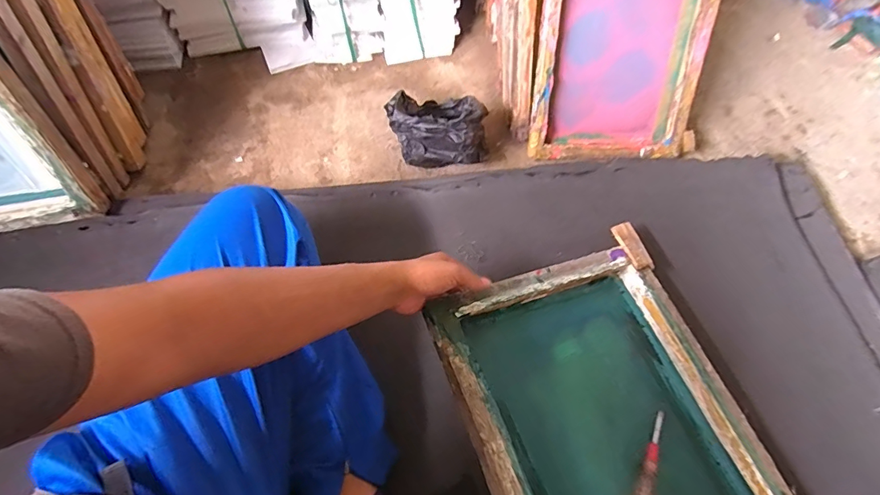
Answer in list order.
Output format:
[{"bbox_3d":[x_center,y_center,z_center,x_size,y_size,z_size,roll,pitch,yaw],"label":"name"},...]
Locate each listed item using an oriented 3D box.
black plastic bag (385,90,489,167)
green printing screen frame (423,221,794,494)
[{"bbox_3d":[-0.007,-0.234,0.844,0.171,0.121,0.142,-6,63,-2],"label":"black plastic bag"},{"bbox_3d":[0.219,0.231,0.556,0.355,0.056,0.446,-14,65,-21],"label":"green printing screen frame"}]

